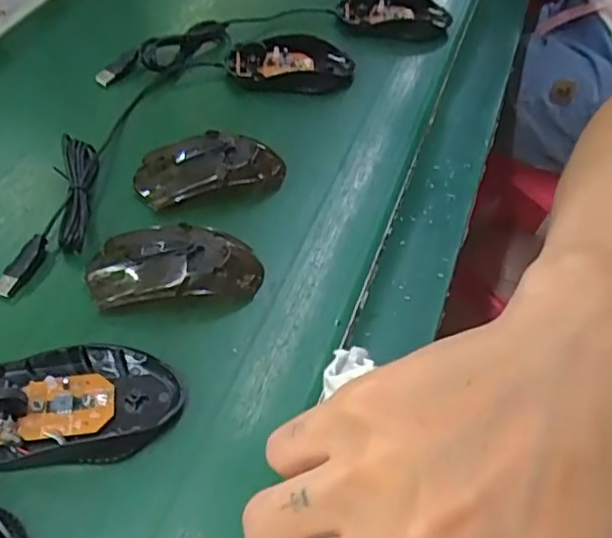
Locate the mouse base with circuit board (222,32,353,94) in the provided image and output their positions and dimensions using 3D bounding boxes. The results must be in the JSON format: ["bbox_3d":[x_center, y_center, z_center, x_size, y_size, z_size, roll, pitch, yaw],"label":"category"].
[{"bbox_3d":[-0.013,-0.187,0.568,0.111,0.024,0.069,4,51,-3],"label":"mouse base with circuit board"}]

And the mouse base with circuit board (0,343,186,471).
[{"bbox_3d":[-0.128,0.071,0.349,0.112,0.026,0.063,-3,52,-8],"label":"mouse base with circuit board"}]

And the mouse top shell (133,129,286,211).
[{"bbox_3d":[-0.073,-0.079,0.473,0.105,0.027,0.056,-16,55,-18],"label":"mouse top shell"}]

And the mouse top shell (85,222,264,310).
[{"bbox_3d":[-0.085,-0.005,0.412,0.108,0.030,0.059,-6,52,-11],"label":"mouse top shell"}]

